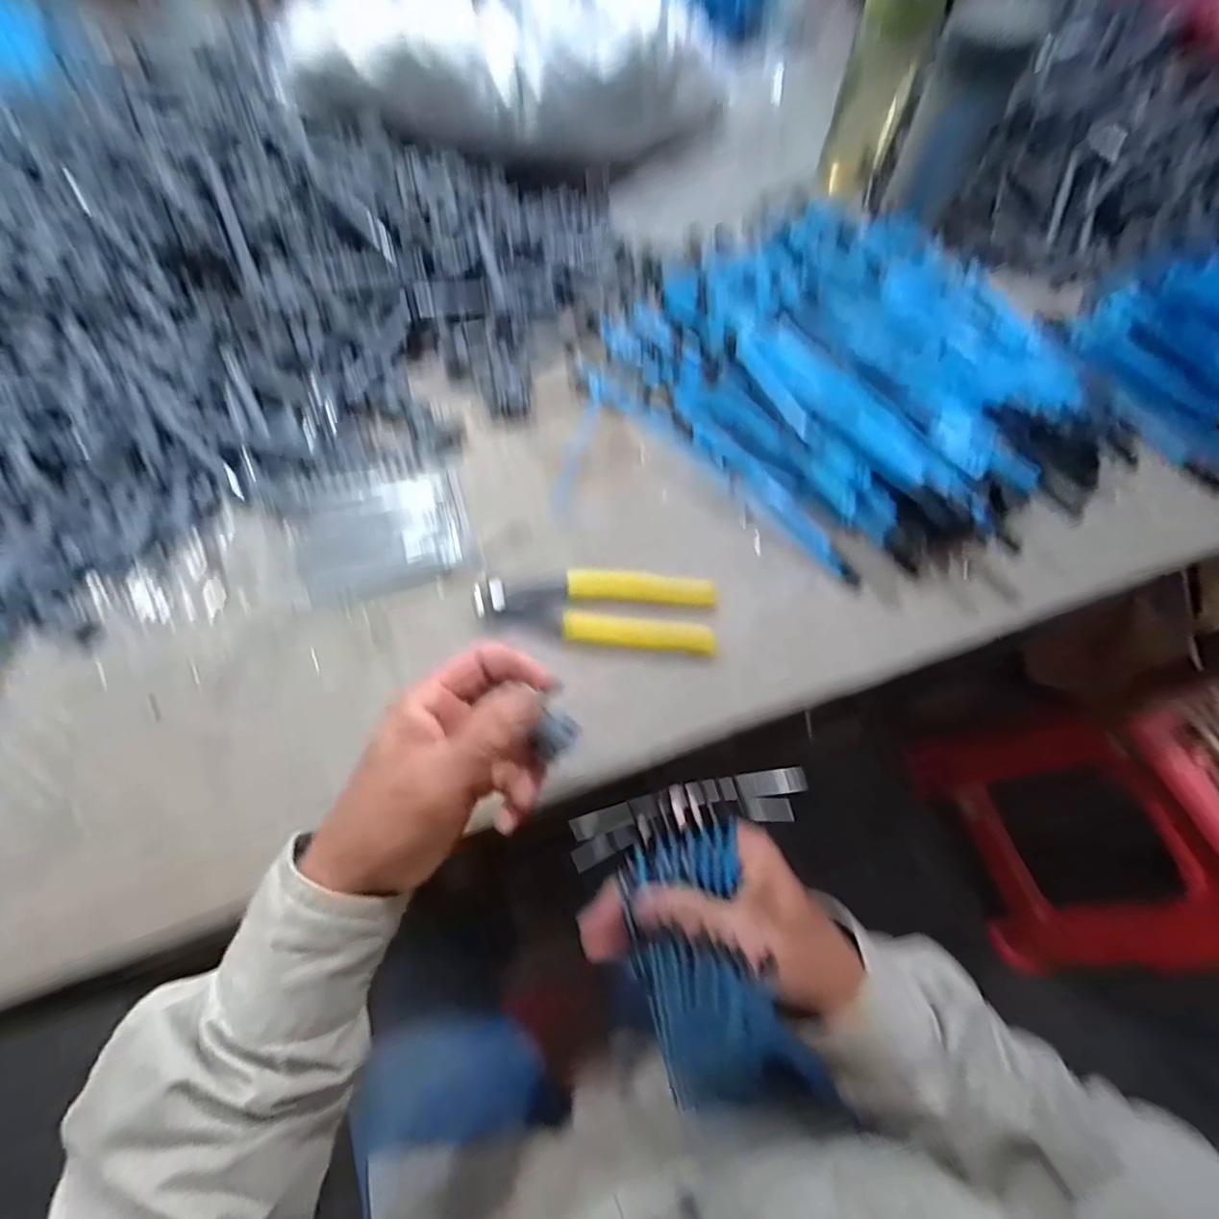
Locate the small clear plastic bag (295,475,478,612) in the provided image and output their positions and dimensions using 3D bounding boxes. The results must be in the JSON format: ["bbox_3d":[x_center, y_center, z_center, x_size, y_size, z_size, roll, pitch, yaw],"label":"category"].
[{"bbox_3d":[-0.173,-0.060,0.429,0.131,0.011,0.100,-15,66,-7],"label":"small clear plastic bag"}]

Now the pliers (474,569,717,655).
[{"bbox_3d":[-0.008,-0.003,0.394,0.163,0.022,0.058,4,65,2],"label":"pliers"}]

